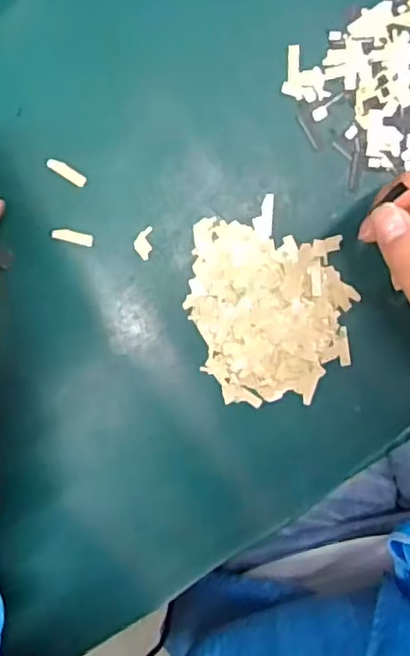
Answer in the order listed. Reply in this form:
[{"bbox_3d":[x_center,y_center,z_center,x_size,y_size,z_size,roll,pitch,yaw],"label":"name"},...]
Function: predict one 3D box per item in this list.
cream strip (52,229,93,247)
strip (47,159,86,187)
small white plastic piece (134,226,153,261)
[{"bbox_3d":[-0.072,-0.050,0.349,0.022,0.004,0.006,14,96,2],"label":"cream strip"},{"bbox_3d":[-0.075,-0.084,0.346,0.023,0.004,0.007,35,96,-1],"label":"strip"},{"bbox_3d":[-0.034,-0.046,0.349,0.009,0.004,0.018,1,96,3],"label":"small white plastic piece"}]

